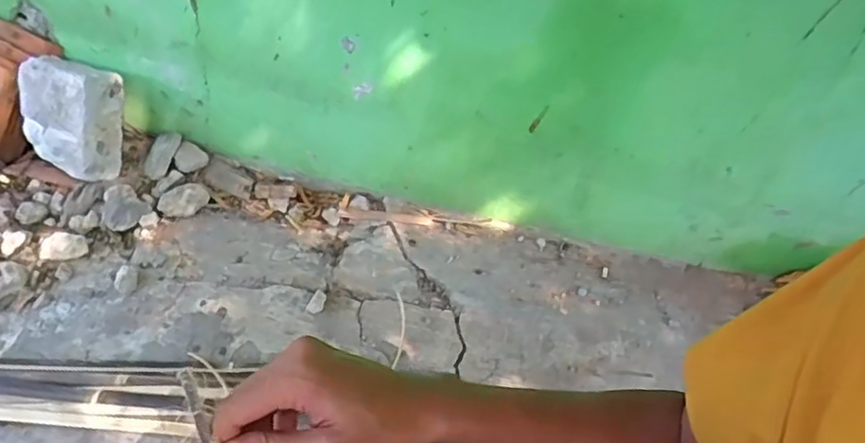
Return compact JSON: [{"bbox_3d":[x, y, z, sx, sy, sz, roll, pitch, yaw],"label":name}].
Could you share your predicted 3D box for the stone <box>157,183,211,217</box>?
[{"bbox_3d":[-0.538,-0.044,1.307,0.107,0.042,0.052,-29,54,-31],"label":"stone"}]

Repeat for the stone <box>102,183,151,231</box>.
[{"bbox_3d":[-0.648,-0.033,1.261,0.087,0.056,0.083,-24,51,-28],"label":"stone"}]

